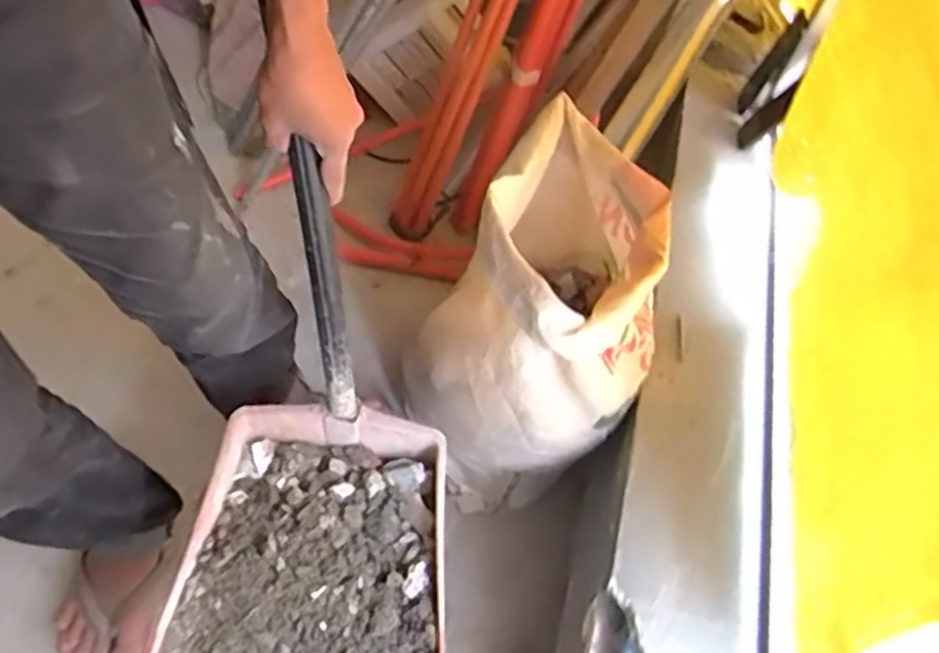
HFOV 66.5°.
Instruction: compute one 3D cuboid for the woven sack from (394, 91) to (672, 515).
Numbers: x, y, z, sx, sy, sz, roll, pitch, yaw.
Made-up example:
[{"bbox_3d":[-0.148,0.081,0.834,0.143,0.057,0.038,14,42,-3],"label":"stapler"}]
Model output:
[{"bbox_3d":[0.100,-0.007,0.892,0.250,0.453,0.326,27,57,13],"label":"woven sack"}]

